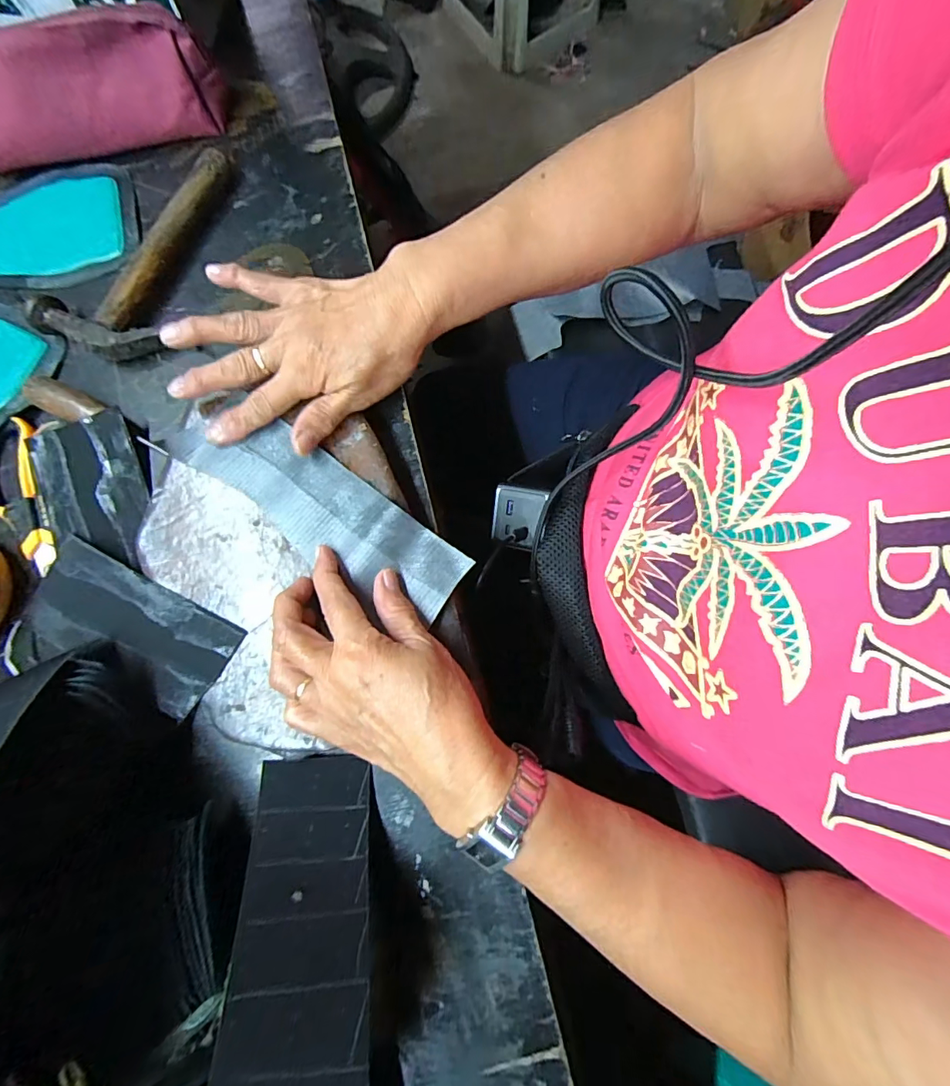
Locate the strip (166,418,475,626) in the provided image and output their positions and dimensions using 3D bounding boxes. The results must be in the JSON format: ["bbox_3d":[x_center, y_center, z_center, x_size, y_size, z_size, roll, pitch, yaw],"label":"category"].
[{"bbox_3d":[-0.103,-0.025,0.314,0.211,0.010,0.063,36,85,9],"label":"strip"}]

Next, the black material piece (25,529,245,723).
[{"bbox_3d":[-0.226,0.051,0.304,0.143,0.004,0.062,27,81,5],"label":"black material piece"}]

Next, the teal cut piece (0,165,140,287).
[{"bbox_3d":[-0.360,-0.254,0.388,0.159,0.006,0.104,-11,80,-1],"label":"teal cut piece"}]

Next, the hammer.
[{"bbox_3d":[-0.263,-0.230,0.367,0.093,0.022,0.180,14,80,3],"label":"hammer"}]

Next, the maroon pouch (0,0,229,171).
[{"bbox_3d":[-0.315,-0.345,0.364,0.224,0.073,0.043,-12,80,-2],"label":"maroon pouch"}]

